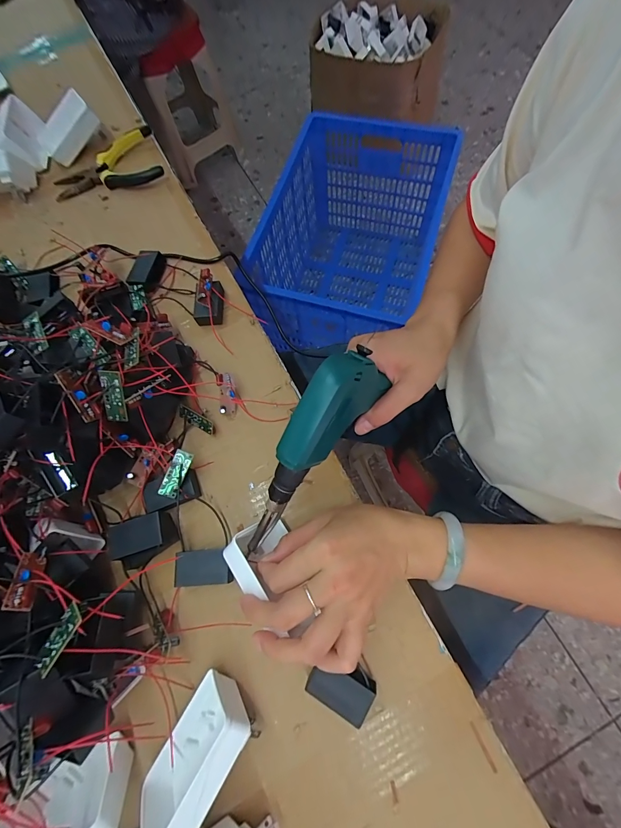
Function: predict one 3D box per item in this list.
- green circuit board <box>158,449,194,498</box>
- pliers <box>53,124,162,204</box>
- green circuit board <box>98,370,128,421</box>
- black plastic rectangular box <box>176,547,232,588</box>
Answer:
[{"bbox_3d":[-0.126,0.056,0.319,0.017,0.004,0.045,25,86,-13],"label":"green circuit board"},{"bbox_3d":[-0.286,-0.341,0.472,0.148,0.030,0.083,-20,71,-3],"label":"pliers"},{"bbox_3d":[-0.164,-0.015,0.282,0.016,0.045,0.005,6,26,2],"label":"green circuit board"},{"bbox_3d":[-0.094,0.137,0.305,0.048,0.015,0.029,-5,70,3],"label":"black plastic rectangular box"}]

